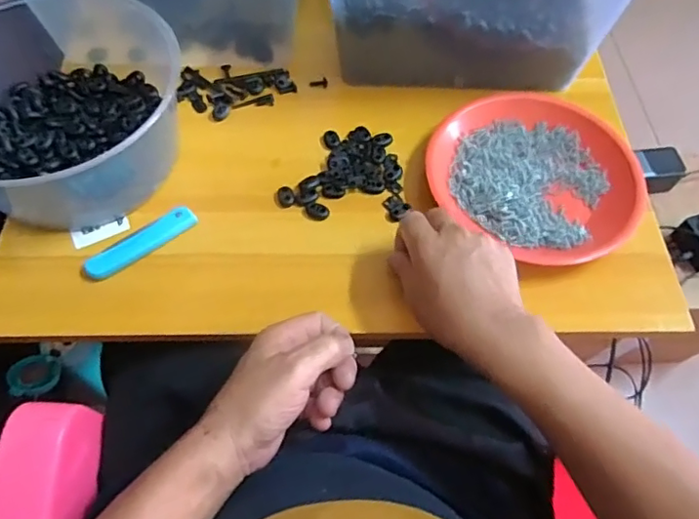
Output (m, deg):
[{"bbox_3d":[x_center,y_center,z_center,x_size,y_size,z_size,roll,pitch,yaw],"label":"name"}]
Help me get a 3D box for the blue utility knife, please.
[{"bbox_3d":[-0.182,-0.015,0.487,0.100,0.014,0.020,-31,65,-18],"label":"blue utility knife"}]

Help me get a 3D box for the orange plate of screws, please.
[{"bbox_3d":[0.175,-0.082,0.515,0.190,0.028,0.162,33,64,17],"label":"orange plate of screws"}]

